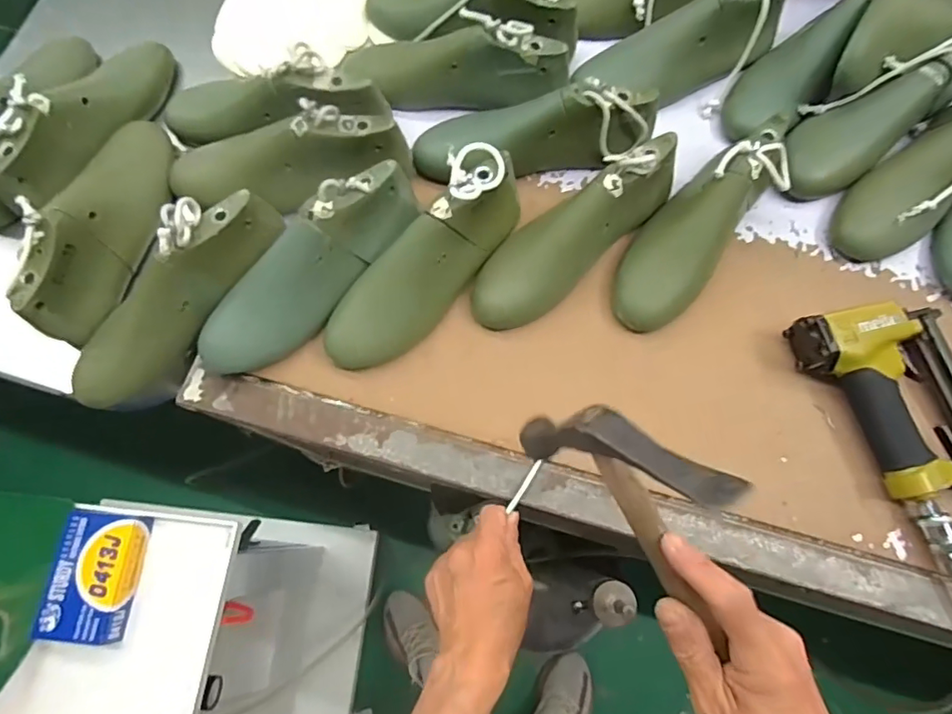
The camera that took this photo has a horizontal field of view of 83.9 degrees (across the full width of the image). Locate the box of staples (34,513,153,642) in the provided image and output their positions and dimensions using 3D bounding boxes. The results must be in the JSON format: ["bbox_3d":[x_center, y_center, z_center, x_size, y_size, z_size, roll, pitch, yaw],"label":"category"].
[{"bbox_3d":[-0.386,0.223,0.538,0.073,0.034,0.120,4,73,3],"label":"box of staples"}]

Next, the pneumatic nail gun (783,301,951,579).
[{"bbox_3d":[0.389,0.059,0.464,0.129,0.042,0.231,-16,73,-3],"label":"pneumatic nail gun"}]

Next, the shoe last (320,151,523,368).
[{"bbox_3d":[-0.046,-0.087,0.506,0.076,0.090,0.248,43,92,13],"label":"shoe last"}]

